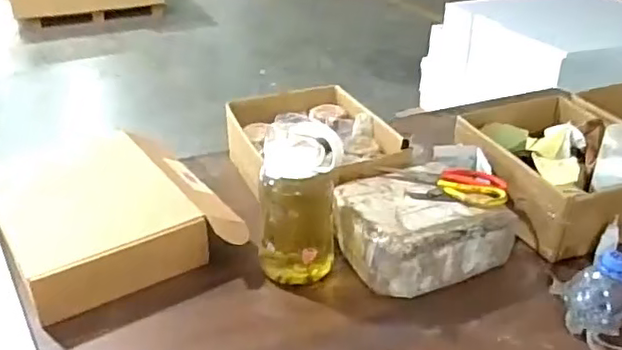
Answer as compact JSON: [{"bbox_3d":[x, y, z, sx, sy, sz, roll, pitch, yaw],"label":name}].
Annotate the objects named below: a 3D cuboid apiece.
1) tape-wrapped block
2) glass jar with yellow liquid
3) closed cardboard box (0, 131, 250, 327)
[{"bbox_3d":[0.167,0.080,0.956,0.233,0.096,0.194,-16,34,-25],"label":"tape-wrapped block"},{"bbox_3d":[-0.018,0.036,0.887,0.115,0.238,0.090,-2,30,-3],"label":"glass jar with yellow liquid"},{"bbox_3d":[-0.330,0.056,0.994,0.325,0.093,0.354,-19,35,-28],"label":"closed cardboard box"}]

